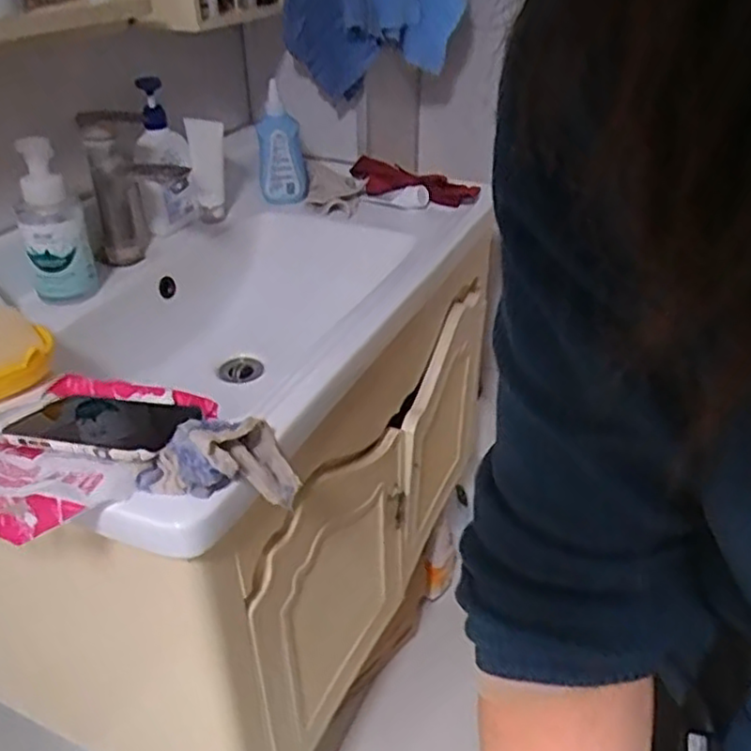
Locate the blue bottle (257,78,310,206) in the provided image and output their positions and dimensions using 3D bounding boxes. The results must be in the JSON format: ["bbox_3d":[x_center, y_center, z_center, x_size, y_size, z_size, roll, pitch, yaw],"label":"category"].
[{"bbox_3d":[-0.150,-0.367,1.116,0.081,0.176,0.071,-4,34,-5],"label":"blue bottle"}]

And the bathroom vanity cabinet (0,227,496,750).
[{"bbox_3d":[-0.202,0.105,1.029,0.527,0.507,0.863,13,36,20],"label":"bathroom vanity cabinet"}]

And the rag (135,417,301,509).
[{"bbox_3d":[-0.127,0.067,0.554,0.119,0.071,0.077,-14,36,-18],"label":"rag"}]

